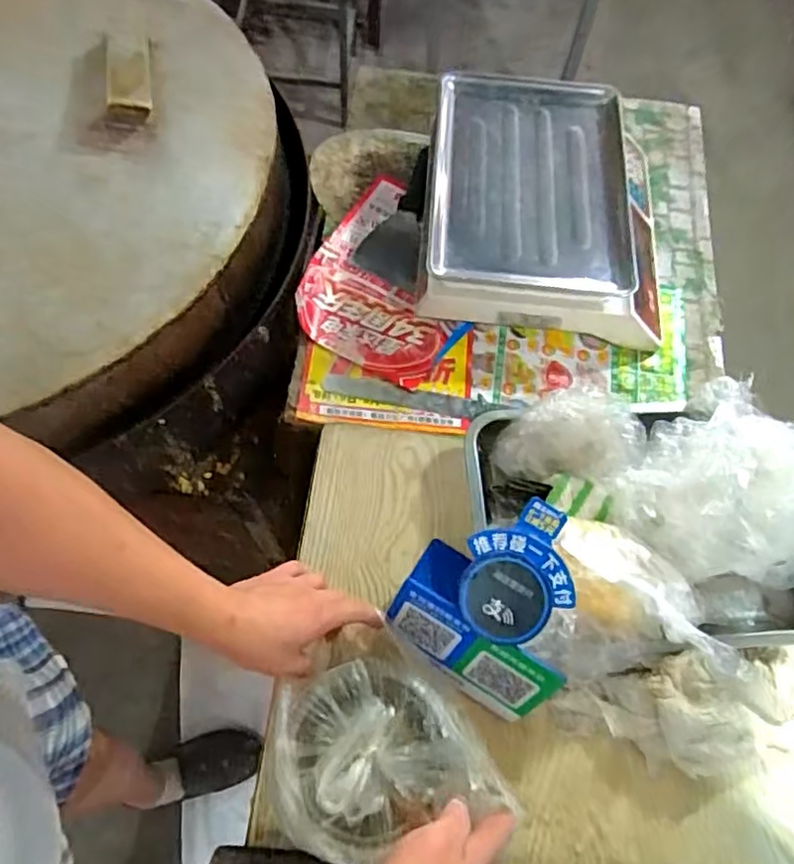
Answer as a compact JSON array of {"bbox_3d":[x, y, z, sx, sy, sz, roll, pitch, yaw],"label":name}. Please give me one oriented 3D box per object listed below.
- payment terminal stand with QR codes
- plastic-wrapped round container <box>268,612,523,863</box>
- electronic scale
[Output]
[{"bbox_3d":[0.092,0.158,0.587,0.158,0.165,0.145,35,69,9],"label":"payment terminal stand with QR codes"},{"bbox_3d":[-0.029,0.275,0.569,0.178,0.089,0.182,1,64,-3],"label":"plastic-wrapped round container"},{"bbox_3d":[0.189,-0.289,0.826,0.324,0.122,0.346,2,64,-3],"label":"electronic scale"}]

